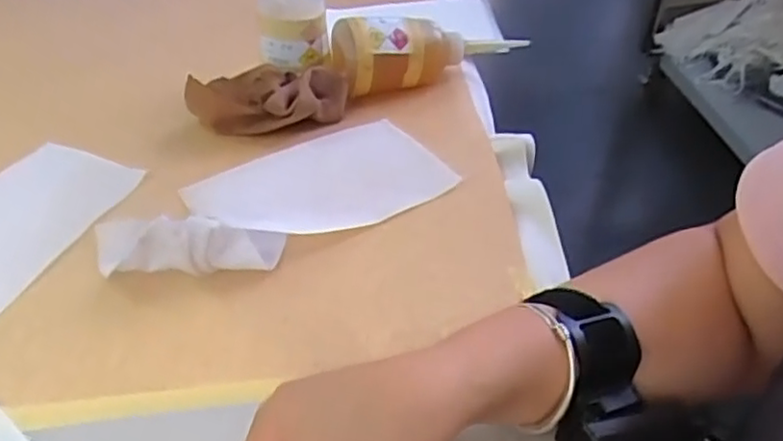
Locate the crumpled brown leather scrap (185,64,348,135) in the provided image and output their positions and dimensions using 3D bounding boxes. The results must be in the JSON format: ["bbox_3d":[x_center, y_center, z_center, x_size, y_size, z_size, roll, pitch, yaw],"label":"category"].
[{"bbox_3d":[-0.100,-0.102,0.537,0.121,0.039,0.061,3,42,3],"label":"crumpled brown leather scrap"}]

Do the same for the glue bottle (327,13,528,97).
[{"bbox_3d":[0.039,-0.154,0.581,0.177,0.063,0.054,-10,43,-11],"label":"glue bottle"}]

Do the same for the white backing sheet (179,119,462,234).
[{"bbox_3d":[-0.053,-0.029,0.482,0.178,0.008,0.088,-20,46,-21],"label":"white backing sheet"}]

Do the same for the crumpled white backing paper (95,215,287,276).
[{"bbox_3d":[-0.135,0.014,0.419,0.129,0.042,0.042,7,43,8],"label":"crumpled white backing paper"}]

